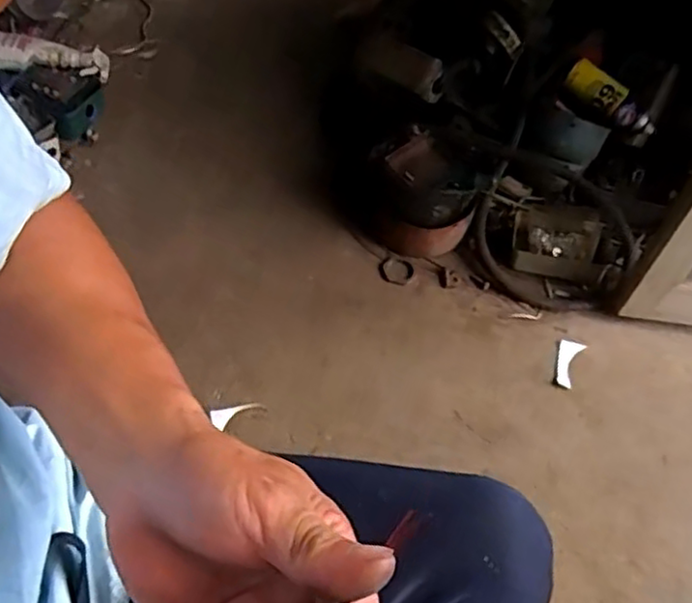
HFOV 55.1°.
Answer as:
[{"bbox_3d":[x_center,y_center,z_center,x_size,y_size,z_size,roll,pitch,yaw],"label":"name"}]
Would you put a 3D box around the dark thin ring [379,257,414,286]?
[{"bbox_3d":[0.090,-0.054,1.208,0.064,0.006,0.063,2,53,-3],"label":"dark thin ring"}]

